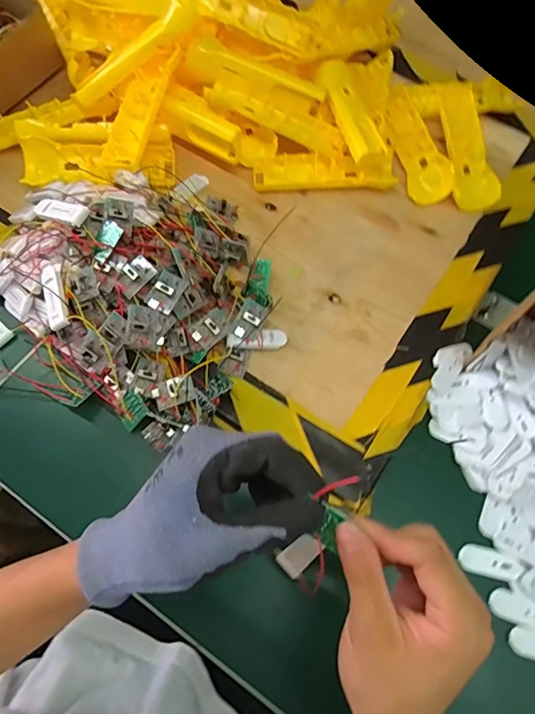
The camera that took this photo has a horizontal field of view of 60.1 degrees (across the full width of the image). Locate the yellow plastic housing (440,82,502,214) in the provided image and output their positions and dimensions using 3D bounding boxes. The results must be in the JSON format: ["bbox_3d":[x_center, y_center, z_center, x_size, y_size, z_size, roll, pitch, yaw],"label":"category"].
[{"bbox_3d":[0.235,-0.246,0.541,0.049,0.030,0.166,1,67,-2],"label":"yellow plastic housing"}]

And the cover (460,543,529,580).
[{"bbox_3d":[0.191,0.176,0.394,0.050,0.009,0.023,14,67,3],"label":"cover"}]

